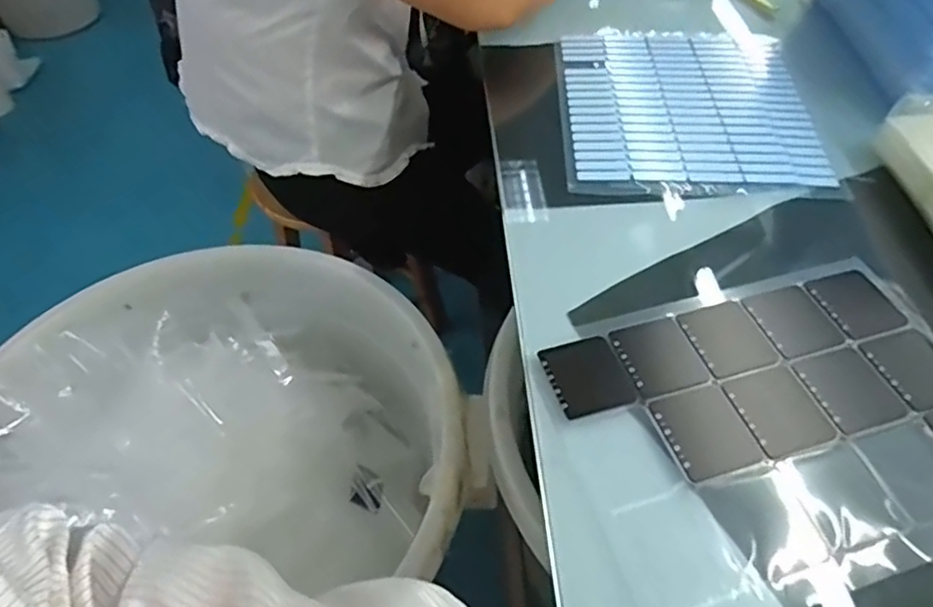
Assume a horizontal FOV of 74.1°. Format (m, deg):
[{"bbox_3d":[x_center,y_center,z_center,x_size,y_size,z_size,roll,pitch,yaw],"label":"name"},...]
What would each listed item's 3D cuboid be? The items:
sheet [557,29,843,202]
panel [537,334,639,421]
[{"bbox_3d":[0.214,-0.203,0.620,0.239,0.010,0.280,3,50,3],"label":"sheet"},{"bbox_3d":[0.079,0.047,0.408,0.049,0.004,0.058,-13,51,-10],"label":"panel"}]

